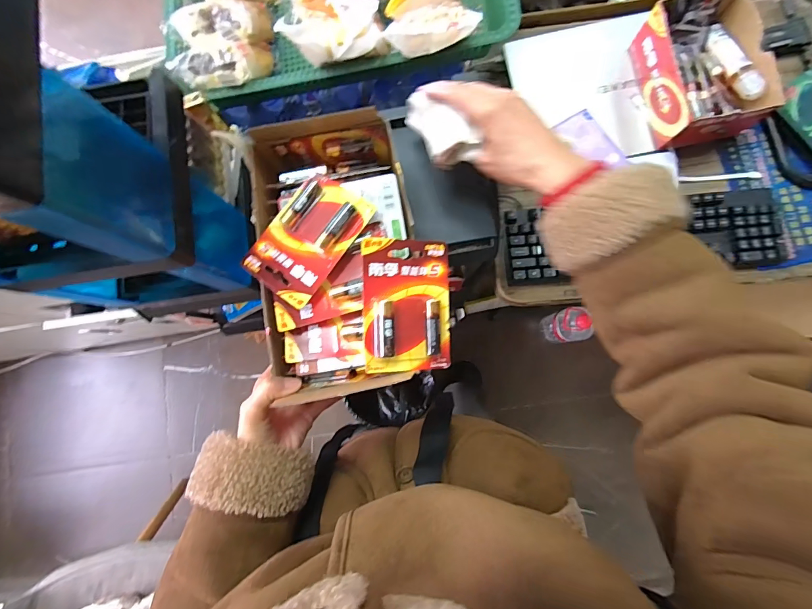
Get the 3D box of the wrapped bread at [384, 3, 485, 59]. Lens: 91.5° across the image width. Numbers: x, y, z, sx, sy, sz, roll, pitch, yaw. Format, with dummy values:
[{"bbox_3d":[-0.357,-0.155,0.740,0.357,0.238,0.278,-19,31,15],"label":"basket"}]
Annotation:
[{"bbox_3d":[0.034,-0.355,0.507,0.118,0.049,0.037,-2,82,16],"label":"wrapped bread"}]

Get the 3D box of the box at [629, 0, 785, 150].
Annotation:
[{"bbox_3d":[0.463,-0.363,0.624,0.143,0.089,0.204,-12,82,2],"label":"box"}]

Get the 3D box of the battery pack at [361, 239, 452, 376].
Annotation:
[{"bbox_3d":[0.003,0.001,0.351,0.080,0.014,0.116,-1,89,-19],"label":"battery pack"}]

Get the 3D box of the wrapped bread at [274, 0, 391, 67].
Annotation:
[{"bbox_3d":[-0.097,-0.393,0.561,0.161,0.070,0.106,-5,82,3],"label":"wrapped bread"}]

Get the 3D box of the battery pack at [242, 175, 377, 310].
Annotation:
[{"bbox_3d":[-0.091,-0.063,0.366,0.077,0.020,0.116,37,86,7],"label":"battery pack"}]

